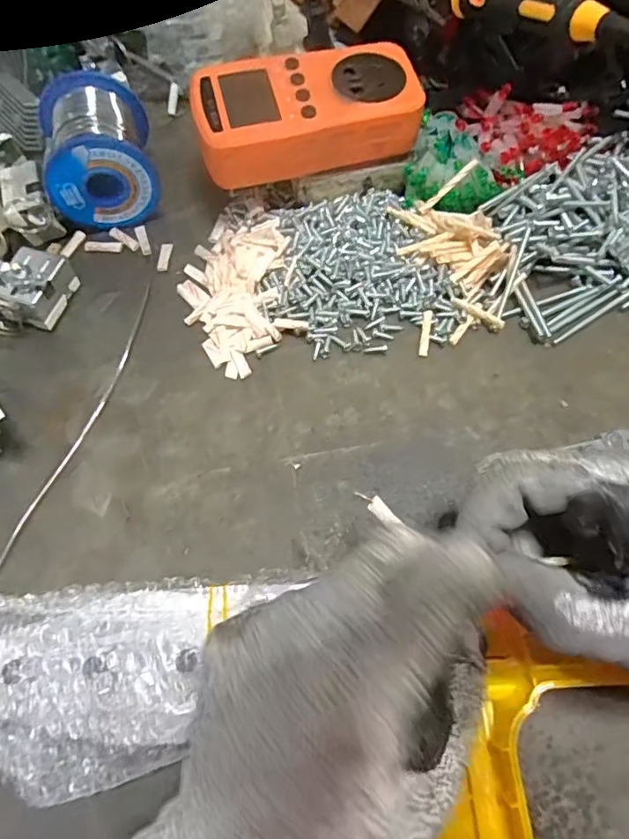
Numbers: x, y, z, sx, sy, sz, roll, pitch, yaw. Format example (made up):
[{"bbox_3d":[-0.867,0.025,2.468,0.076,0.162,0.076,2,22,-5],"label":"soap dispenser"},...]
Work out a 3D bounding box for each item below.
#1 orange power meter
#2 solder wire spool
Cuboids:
[{"bbox_3d":[-0.006,-0.178,0.308,0.126,0.038,0.069,-18,69,-8],"label":"orange power meter"},{"bbox_3d":[-0.132,-0.168,0.328,0.060,0.059,0.077,-13,68,-6],"label":"solder wire spool"}]

